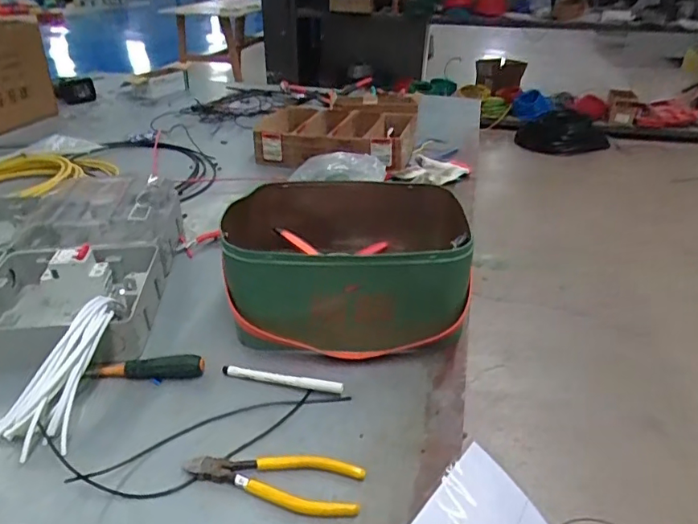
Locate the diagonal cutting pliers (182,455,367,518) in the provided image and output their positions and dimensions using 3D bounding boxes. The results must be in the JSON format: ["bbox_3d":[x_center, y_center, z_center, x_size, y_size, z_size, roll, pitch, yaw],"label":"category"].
[{"bbox_3d":[-0.070,0.196,0.475,0.162,0.010,0.051,7,31,9],"label":"diagonal cutting pliers"}]

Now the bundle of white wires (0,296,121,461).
[{"bbox_3d":[-0.303,0.112,0.556,0.084,0.048,0.192,6,50,8],"label":"bundle of white wires"}]

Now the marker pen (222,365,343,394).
[{"bbox_3d":[-0.075,0.130,0.578,0.141,0.015,0.010,9,32,11],"label":"marker pen"}]

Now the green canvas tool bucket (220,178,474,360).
[{"bbox_3d":[-0.004,-0.007,0.695,0.305,0.132,0.254,3,31,1],"label":"green canvas tool bucket"}]

